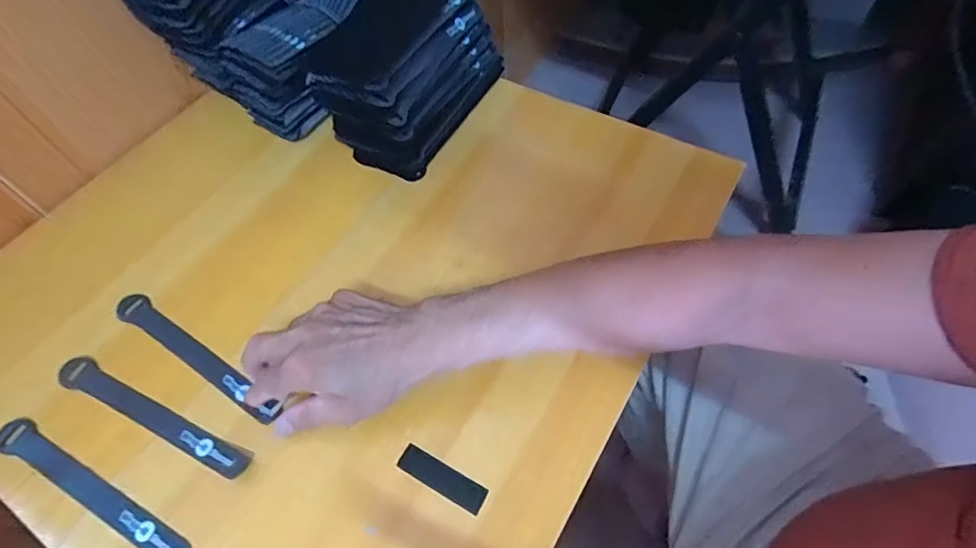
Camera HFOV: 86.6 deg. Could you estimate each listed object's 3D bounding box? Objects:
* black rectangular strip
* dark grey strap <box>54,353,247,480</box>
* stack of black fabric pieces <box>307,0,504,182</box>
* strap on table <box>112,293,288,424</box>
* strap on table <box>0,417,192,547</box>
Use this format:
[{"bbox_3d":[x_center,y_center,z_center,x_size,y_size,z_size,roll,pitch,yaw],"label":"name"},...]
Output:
[{"bbox_3d":[-0.033,0.148,0.376,0.068,0.004,0.020,25,63,17],"label":"black rectangular strip"},{"bbox_3d":[-0.271,0.112,0.414,0.194,0.008,0.025,20,61,15],"label":"dark grey strap"},{"bbox_3d":[-0.078,-0.216,0.535,0.115,0.118,0.202,19,61,14],"label":"stack of black fabric pieces"},{"bbox_3d":[-0.249,0.070,0.441,0.192,0.007,0.023,29,64,19],"label":"strap on table"},{"bbox_3d":[-0.298,0.161,0.388,0.195,0.004,0.025,22,62,16],"label":"strap on table"}]

